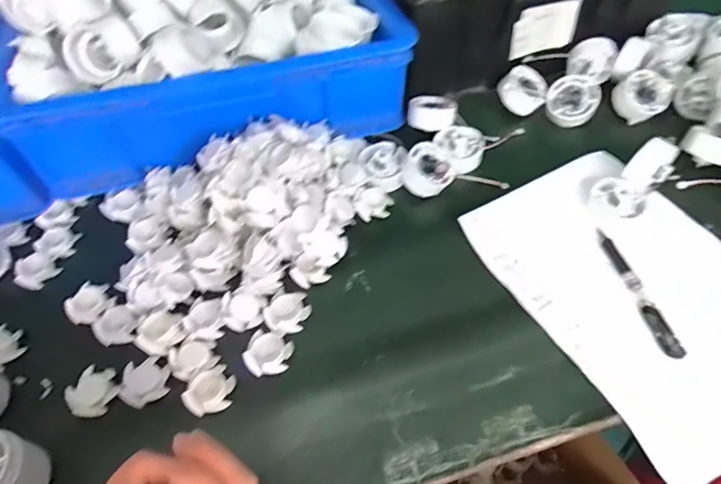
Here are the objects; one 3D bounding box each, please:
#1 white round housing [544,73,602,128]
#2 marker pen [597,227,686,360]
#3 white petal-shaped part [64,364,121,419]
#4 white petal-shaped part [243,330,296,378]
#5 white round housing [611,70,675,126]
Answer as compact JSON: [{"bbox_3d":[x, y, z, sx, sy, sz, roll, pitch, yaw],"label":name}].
[{"bbox_3d":[0.258,-0.170,0.577,0.057,0.029,0.057,-1,86,18],"label":"white round housing"},{"bbox_3d":[0.260,0.044,0.439,0.018,0.011,0.133,-12,57,-5],"label":"marker pen"},{"bbox_3d":[-0.230,0.129,0.408,0.036,0.015,0.042,28,62,20],"label":"white petal-shaped part"},{"bbox_3d":[-0.083,0.101,0.422,0.038,0.013,0.037,18,59,15],"label":"white petal-shaped part"},{"bbox_3d":[0.339,-0.176,0.570,0.056,0.026,0.056,1,80,-5],"label":"white round housing"}]

